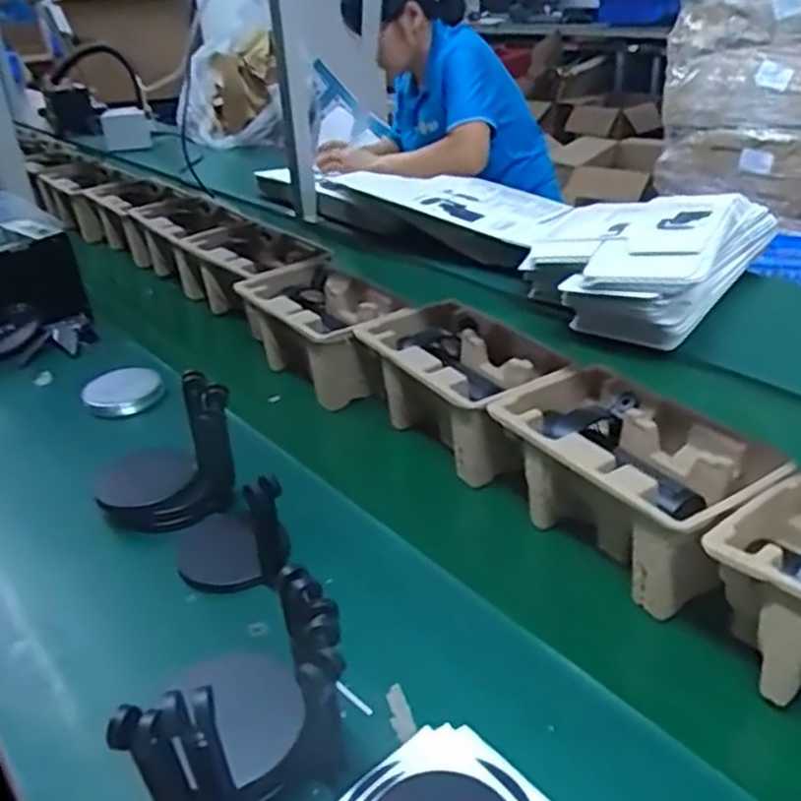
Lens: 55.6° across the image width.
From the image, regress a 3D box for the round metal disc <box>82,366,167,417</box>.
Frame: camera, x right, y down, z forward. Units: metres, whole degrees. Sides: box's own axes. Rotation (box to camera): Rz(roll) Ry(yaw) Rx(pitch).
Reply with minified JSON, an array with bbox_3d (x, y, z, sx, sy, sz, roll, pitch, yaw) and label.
[{"bbox_3d":[-0.342,-0.011,0.935,0.088,0.024,0.102,-18,34,-26],"label":"round metal disc"}]

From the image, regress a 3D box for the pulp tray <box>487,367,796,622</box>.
[{"bbox_3d":[0.196,0.079,0.676,0.141,0.118,0.230,-23,36,-31],"label":"pulp tray"}]

